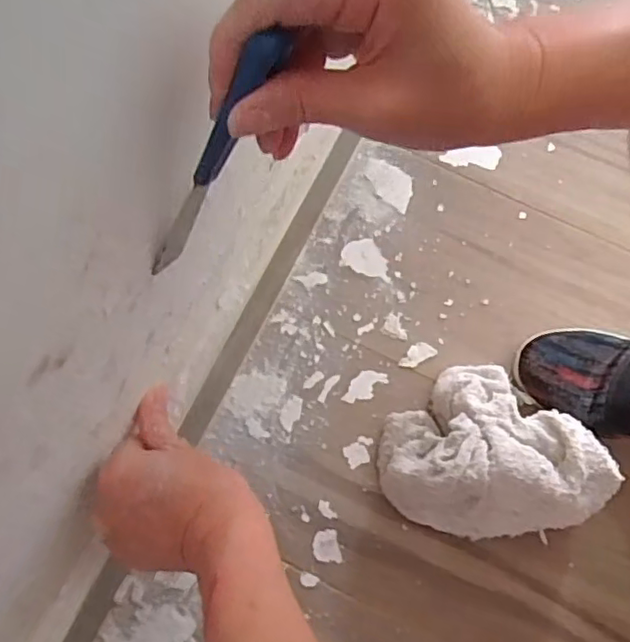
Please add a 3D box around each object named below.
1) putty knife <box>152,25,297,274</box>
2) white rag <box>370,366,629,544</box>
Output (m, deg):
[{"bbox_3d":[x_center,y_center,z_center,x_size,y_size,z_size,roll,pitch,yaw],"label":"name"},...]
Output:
[{"bbox_3d":[-0.047,-0.068,0.267,0.026,0.143,0.016,-23,76,-37],"label":"putty knife"},{"bbox_3d":[0.140,0.113,0.494,0.151,0.093,0.144,-37,80,-10],"label":"white rag"}]

